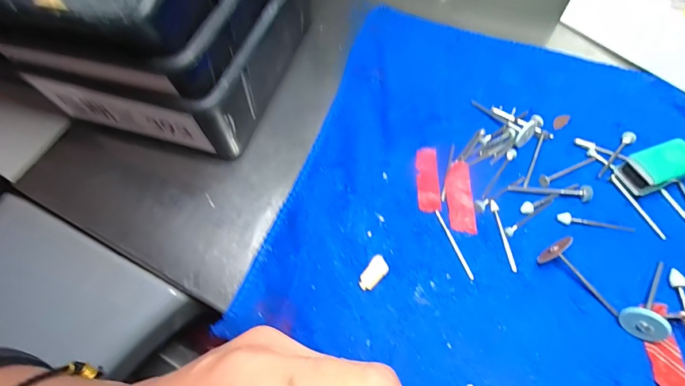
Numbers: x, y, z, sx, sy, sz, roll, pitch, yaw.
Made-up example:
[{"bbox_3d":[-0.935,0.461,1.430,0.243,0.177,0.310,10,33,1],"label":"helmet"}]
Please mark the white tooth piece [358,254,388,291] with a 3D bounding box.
[{"bbox_3d":[0.018,0.045,0.206,0.011,0.006,0.020,30,68,17],"label":"white tooth piece"}]

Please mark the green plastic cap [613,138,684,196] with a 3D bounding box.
[{"bbox_3d":[0.188,-0.015,0.221,0.043,0.018,0.022,-23,64,-9],"label":"green plastic cap"}]

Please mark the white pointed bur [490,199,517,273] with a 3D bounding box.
[{"bbox_3d":[0.093,0.024,0.214,0.005,0.004,0.043,-5,62,0],"label":"white pointed bur"}]

